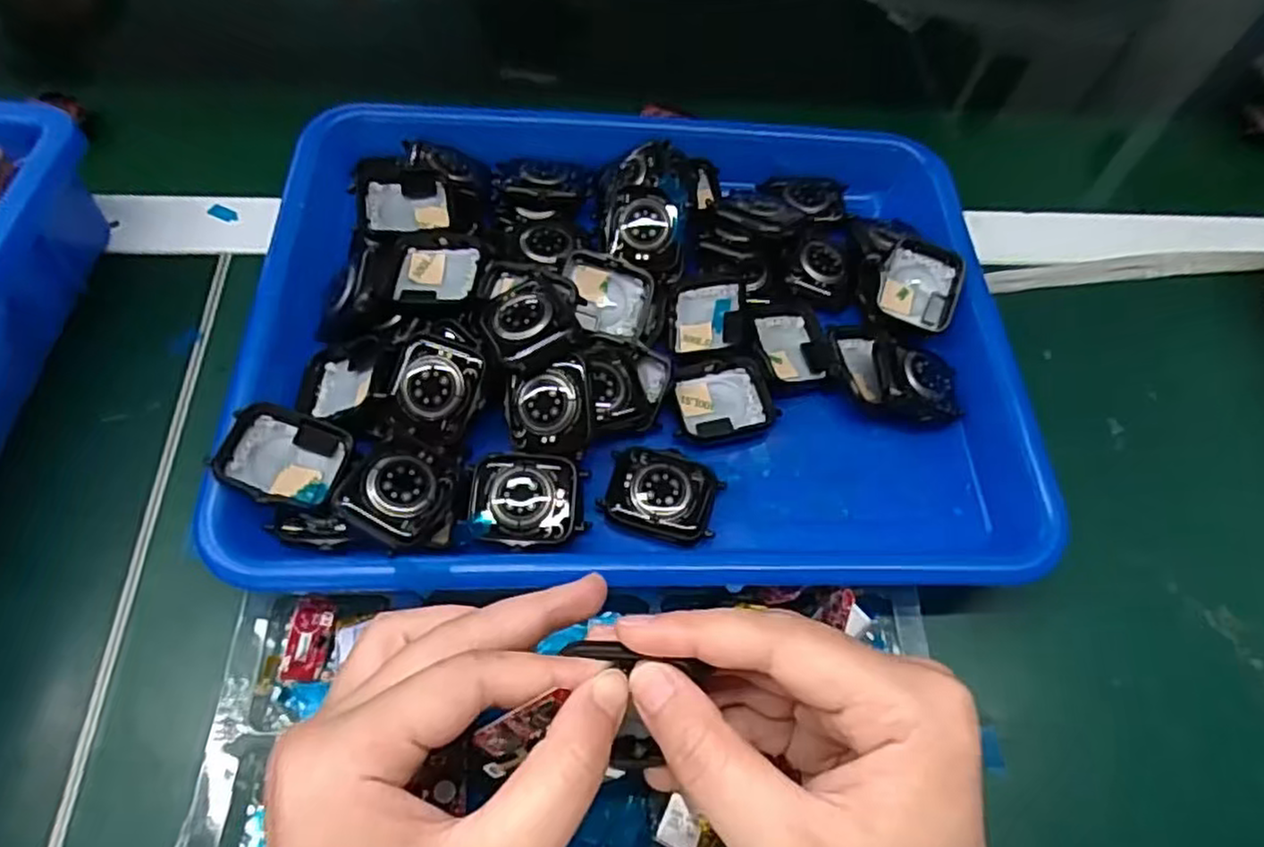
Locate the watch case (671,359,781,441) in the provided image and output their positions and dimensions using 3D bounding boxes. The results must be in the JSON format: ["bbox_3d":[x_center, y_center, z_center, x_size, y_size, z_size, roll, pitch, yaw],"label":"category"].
[{"bbox_3d":[0.040,-0.011,0.312,0.042,0.011,0.033,-8,61,-8],"label":"watch case"}]

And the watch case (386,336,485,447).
[{"bbox_3d":[-0.077,-0.012,0.282,0.034,0.009,0.038,14,88,0],"label":"watch case"}]

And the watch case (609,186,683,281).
[{"bbox_3d":[0.008,-0.091,0.338,0.035,0.010,0.044,7,81,1],"label":"watch case"}]

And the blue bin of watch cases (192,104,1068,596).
[{"bbox_3d":[0.004,-0.052,0.329,0.323,0.054,0.260,0,60,-4],"label":"blue bin of watch cases"}]

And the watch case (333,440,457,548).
[{"bbox_3d":[-0.085,0.025,0.262,0.032,0.010,0.038,33,58,-6],"label":"watch case"}]

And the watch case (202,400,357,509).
[{"bbox_3d":[-0.131,0.014,0.268,0.042,0.012,0.037,24,49,-18],"label":"watch case"}]

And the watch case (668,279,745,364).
[{"bbox_3d":[0.034,-0.048,0.326,0.033,0.017,0.042,5,60,-1],"label":"watch case"}]

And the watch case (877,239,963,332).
[{"bbox_3d":[0.136,-0.065,0.337,0.035,0.011,0.039,19,84,11],"label":"watch case"}]

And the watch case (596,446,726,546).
[{"bbox_3d":[0.012,0.028,0.288,0.045,0.009,0.036,15,60,5],"label":"watch case"}]

